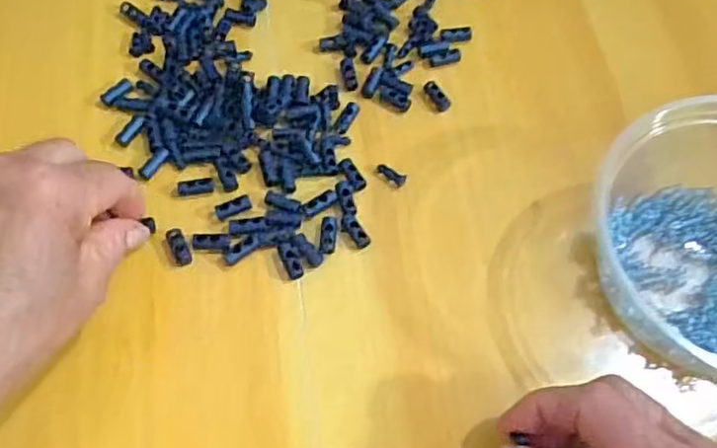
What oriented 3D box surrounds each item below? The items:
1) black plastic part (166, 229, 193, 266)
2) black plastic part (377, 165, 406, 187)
[{"bbox_3d":[-0.088,0.011,0.319,0.009,0.004,0.021,-27,68,-15],"label":"black plastic part"},{"bbox_3d":[0.017,-0.026,0.345,0.016,0.005,0.006,34,67,13],"label":"black plastic part"}]

